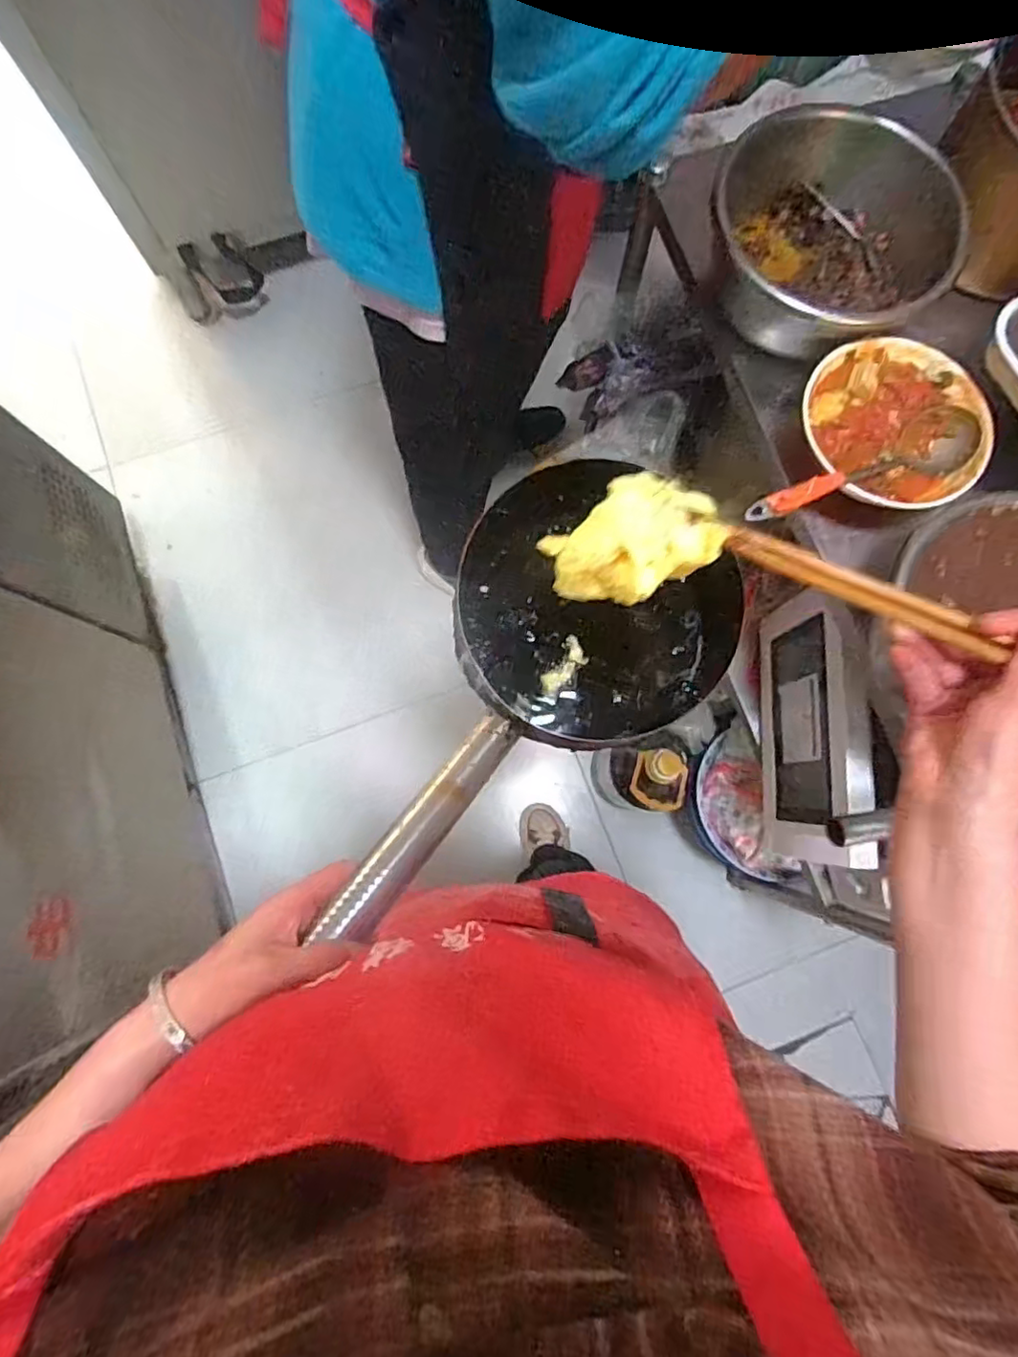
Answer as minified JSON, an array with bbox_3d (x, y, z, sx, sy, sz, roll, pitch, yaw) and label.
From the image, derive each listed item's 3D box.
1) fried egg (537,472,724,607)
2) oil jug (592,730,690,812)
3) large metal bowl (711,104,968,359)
[{"bbox_3d":[0.072,-0.078,0.357,0.093,0.042,0.061,-22,80,-5],"label":"fried egg"},{"bbox_3d":[0.261,0.192,1.216,0.131,0.312,0.128,-14,80,-4],"label":"oil jug"},{"bbox_3d":[0.336,-0.468,0.671,0.245,0.101,0.245,0,79,-1],"label":"large metal bowl"}]

